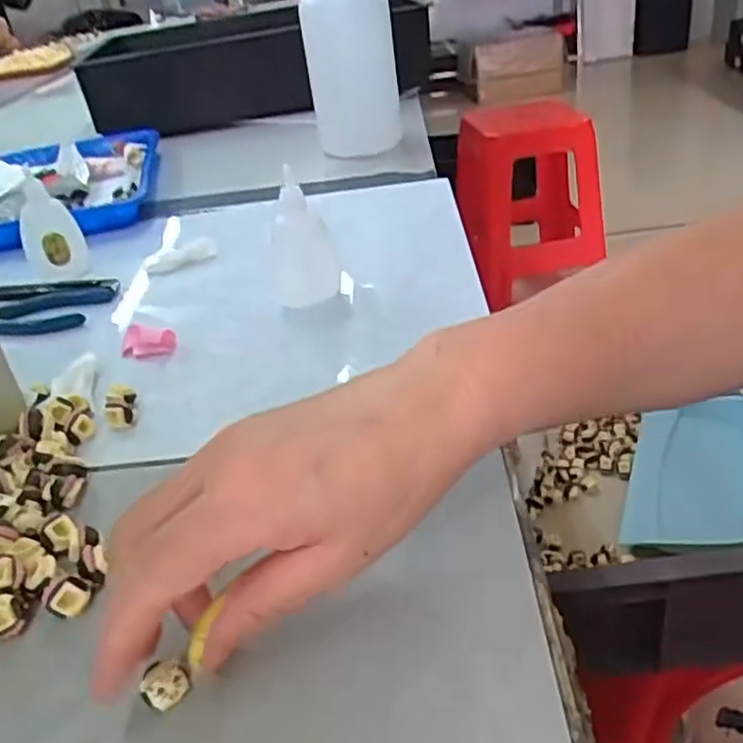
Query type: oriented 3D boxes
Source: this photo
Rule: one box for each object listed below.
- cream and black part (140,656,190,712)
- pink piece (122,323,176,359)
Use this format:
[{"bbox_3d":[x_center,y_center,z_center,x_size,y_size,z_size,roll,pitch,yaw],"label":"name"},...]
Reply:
[{"bbox_3d":[-0.073,0.108,0.261,0.016,0.010,0.015,-4,32,2],"label":"cream and black part"},{"bbox_3d":[-0.148,-0.020,0.489,0.039,0.014,0.021,-1,32,10],"label":"pink piece"}]

